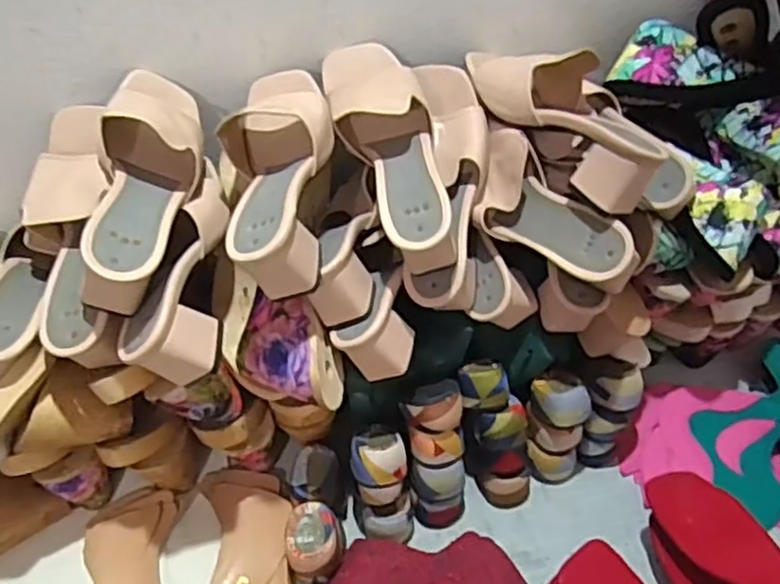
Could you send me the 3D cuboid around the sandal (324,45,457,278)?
[{"bbox_3d":[-0.001,-0.134,0.625,0.085,0.084,0.233,-14,68,-13],"label":"sandal"}]

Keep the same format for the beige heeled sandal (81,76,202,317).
[{"bbox_3d":[-0.205,-0.091,0.581,0.081,0.095,0.233,1,47,0],"label":"beige heeled sandal"}]

